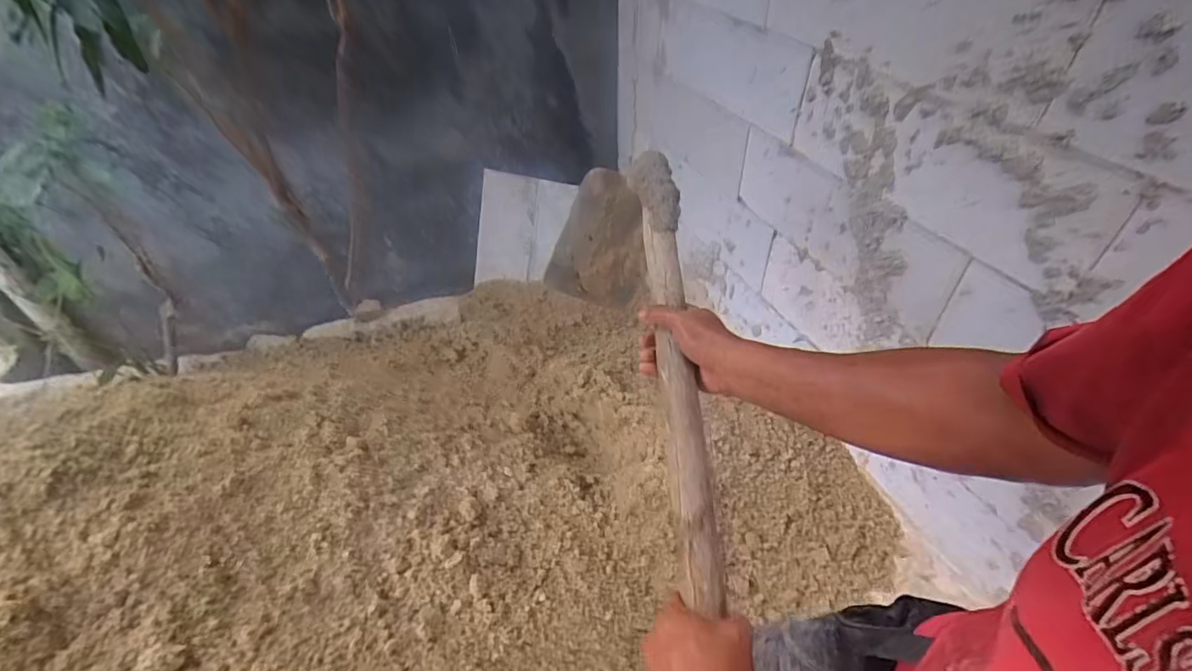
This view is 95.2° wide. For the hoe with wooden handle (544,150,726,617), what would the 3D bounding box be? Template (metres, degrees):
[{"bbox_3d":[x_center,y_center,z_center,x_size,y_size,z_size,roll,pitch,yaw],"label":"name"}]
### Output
[{"bbox_3d":[0.032,0.034,0.715,0.177,0.243,0.617,-3,48,-2],"label":"hoe with wooden handle"}]

